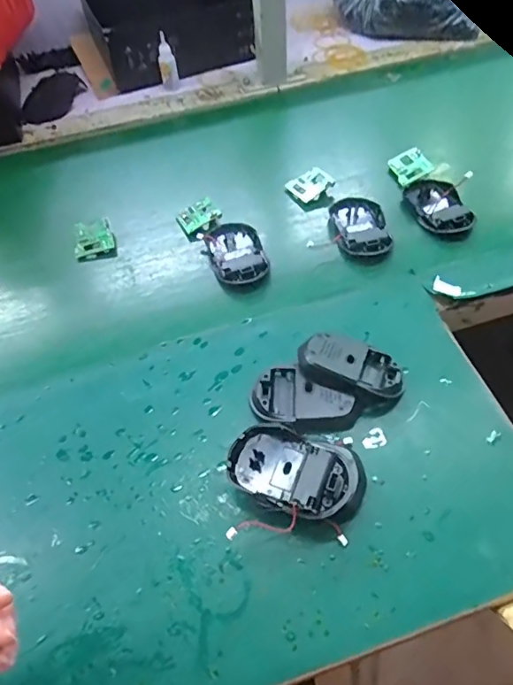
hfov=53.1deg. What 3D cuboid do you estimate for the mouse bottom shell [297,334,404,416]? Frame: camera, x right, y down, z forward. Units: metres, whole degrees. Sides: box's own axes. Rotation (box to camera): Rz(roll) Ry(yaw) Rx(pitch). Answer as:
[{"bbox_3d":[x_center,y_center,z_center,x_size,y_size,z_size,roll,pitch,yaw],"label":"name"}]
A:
[{"bbox_3d":[0.086,0.023,0.460,0.091,0.033,0.058,20,57,19],"label":"mouse bottom shell"}]

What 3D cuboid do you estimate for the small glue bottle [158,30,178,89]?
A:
[{"bbox_3d":[-0.133,-0.418,0.765,0.025,0.073,0.019,-12,53,-4],"label":"small glue bottle"}]

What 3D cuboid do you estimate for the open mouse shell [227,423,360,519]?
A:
[{"bbox_3d":[0.029,0.101,0.405,0.099,0.034,0.065,19,57,18],"label":"open mouse shell"}]

